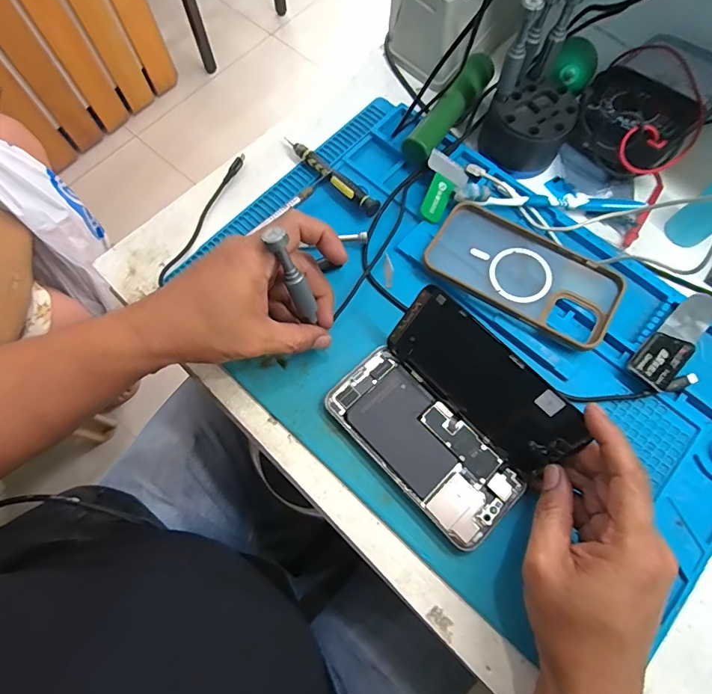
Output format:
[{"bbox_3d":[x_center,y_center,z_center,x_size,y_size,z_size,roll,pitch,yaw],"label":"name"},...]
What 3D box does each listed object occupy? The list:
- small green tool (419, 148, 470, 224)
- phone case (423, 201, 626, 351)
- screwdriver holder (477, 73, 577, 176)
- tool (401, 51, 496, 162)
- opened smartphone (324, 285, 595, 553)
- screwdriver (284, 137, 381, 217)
[{"bbox_3d":[0.078,-0.155,0.420,0.042,0.011,0.064,37,86,-7],"label":"small green tool"},{"bbox_3d":[0.150,-0.070,0.394,0.163,0.018,0.088,29,73,9],"label":"phone case"},{"bbox_3d":[0.171,-0.220,0.437,0.078,0.054,0.071,0,71,-1],"label":"screwdriver holder"},{"bbox_3d":[0.100,-0.243,0.447,0.030,0.033,0.155,33,74,10],"label":"tool"},{"bbox_3d":[0.068,0.051,0.325,0.116,0.063,0.156,-42,76,-13],"label":"opened smartphone"},{"bbox_3d":[-0.026,-0.169,0.427,0.016,0.019,0.130,-41,76,-13],"label":"screwdriver"}]

